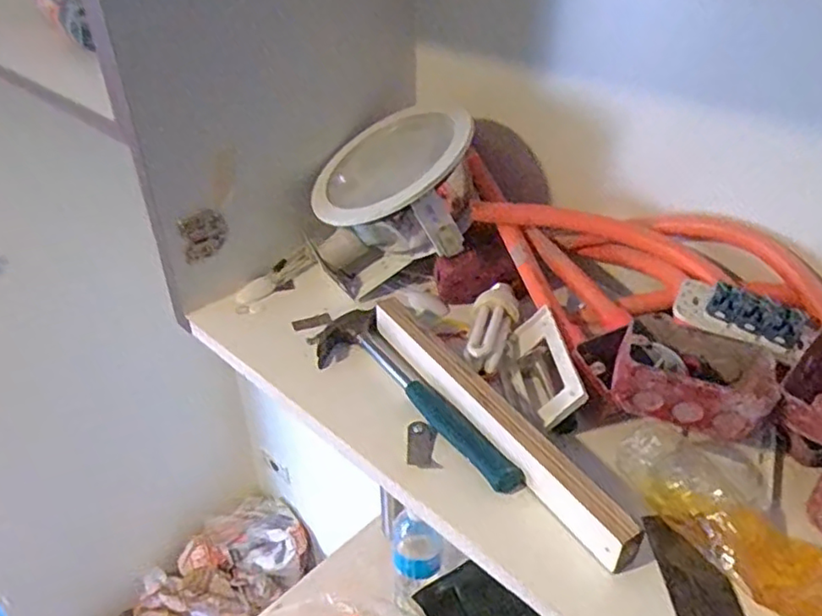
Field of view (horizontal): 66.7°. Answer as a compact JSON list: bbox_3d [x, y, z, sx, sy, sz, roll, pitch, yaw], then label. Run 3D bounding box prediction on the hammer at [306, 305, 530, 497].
[{"bbox_3d":[-0.007,0.078,0.545,0.068,0.025,0.252,-21,40,-27],"label":"hammer"}]

